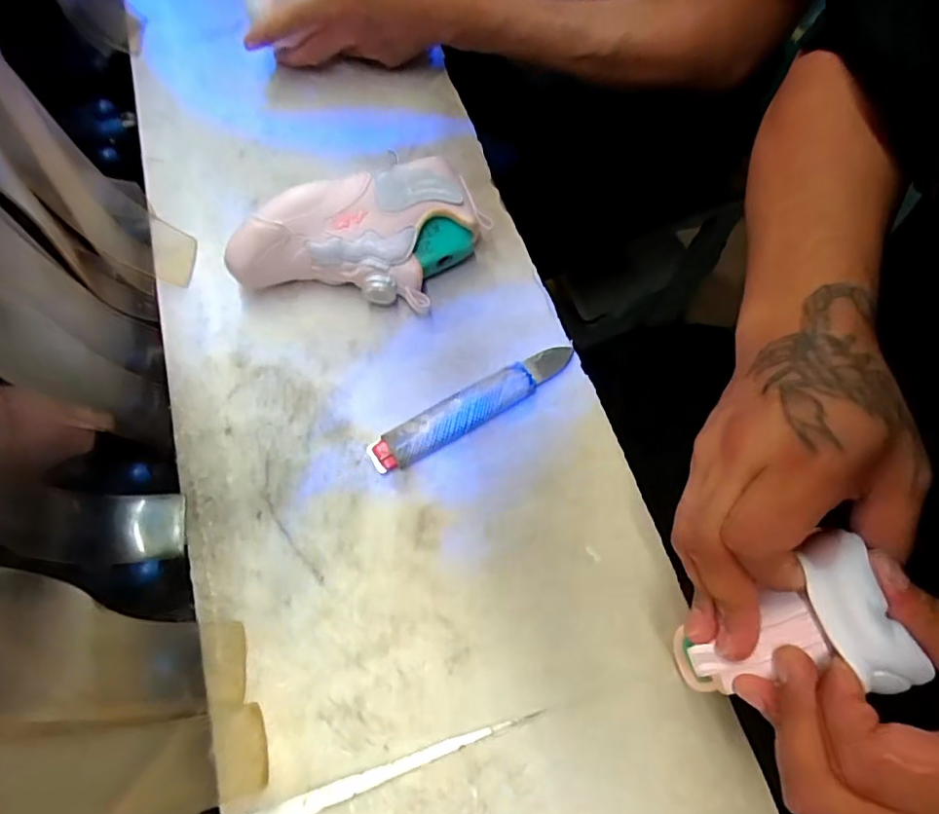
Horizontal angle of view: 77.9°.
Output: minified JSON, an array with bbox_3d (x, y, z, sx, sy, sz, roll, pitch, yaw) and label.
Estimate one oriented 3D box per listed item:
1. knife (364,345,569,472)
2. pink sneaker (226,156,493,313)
[{"bbox_3d":[0.005,-0.002,0.415,0.163,0.014,0.029,-29,70,-14],"label":"knife"},{"bbox_3d":[-0.074,-0.114,0.428,0.185,0.071,0.086,-23,68,-12],"label":"pink sneaker"}]

